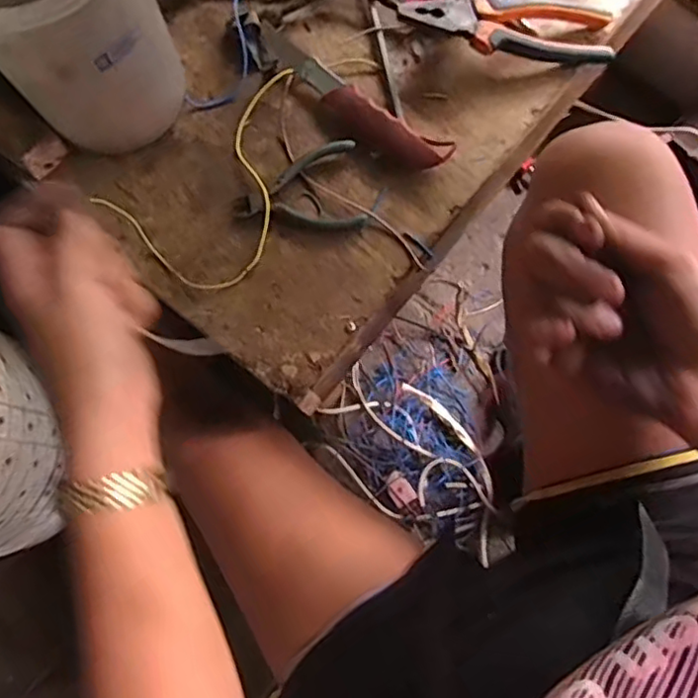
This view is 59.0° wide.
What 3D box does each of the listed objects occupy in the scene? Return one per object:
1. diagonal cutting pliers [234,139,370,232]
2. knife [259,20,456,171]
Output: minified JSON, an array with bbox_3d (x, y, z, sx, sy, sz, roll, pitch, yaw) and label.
[{"bbox_3d":[-0.044,-0.134,0.529,0.109,0.012,0.077,-8,78,-1],"label":"diagonal cutting pliers"},{"bbox_3d":[0.000,-0.219,0.541,0.203,0.021,0.038,38,80,8],"label":"knife"}]

